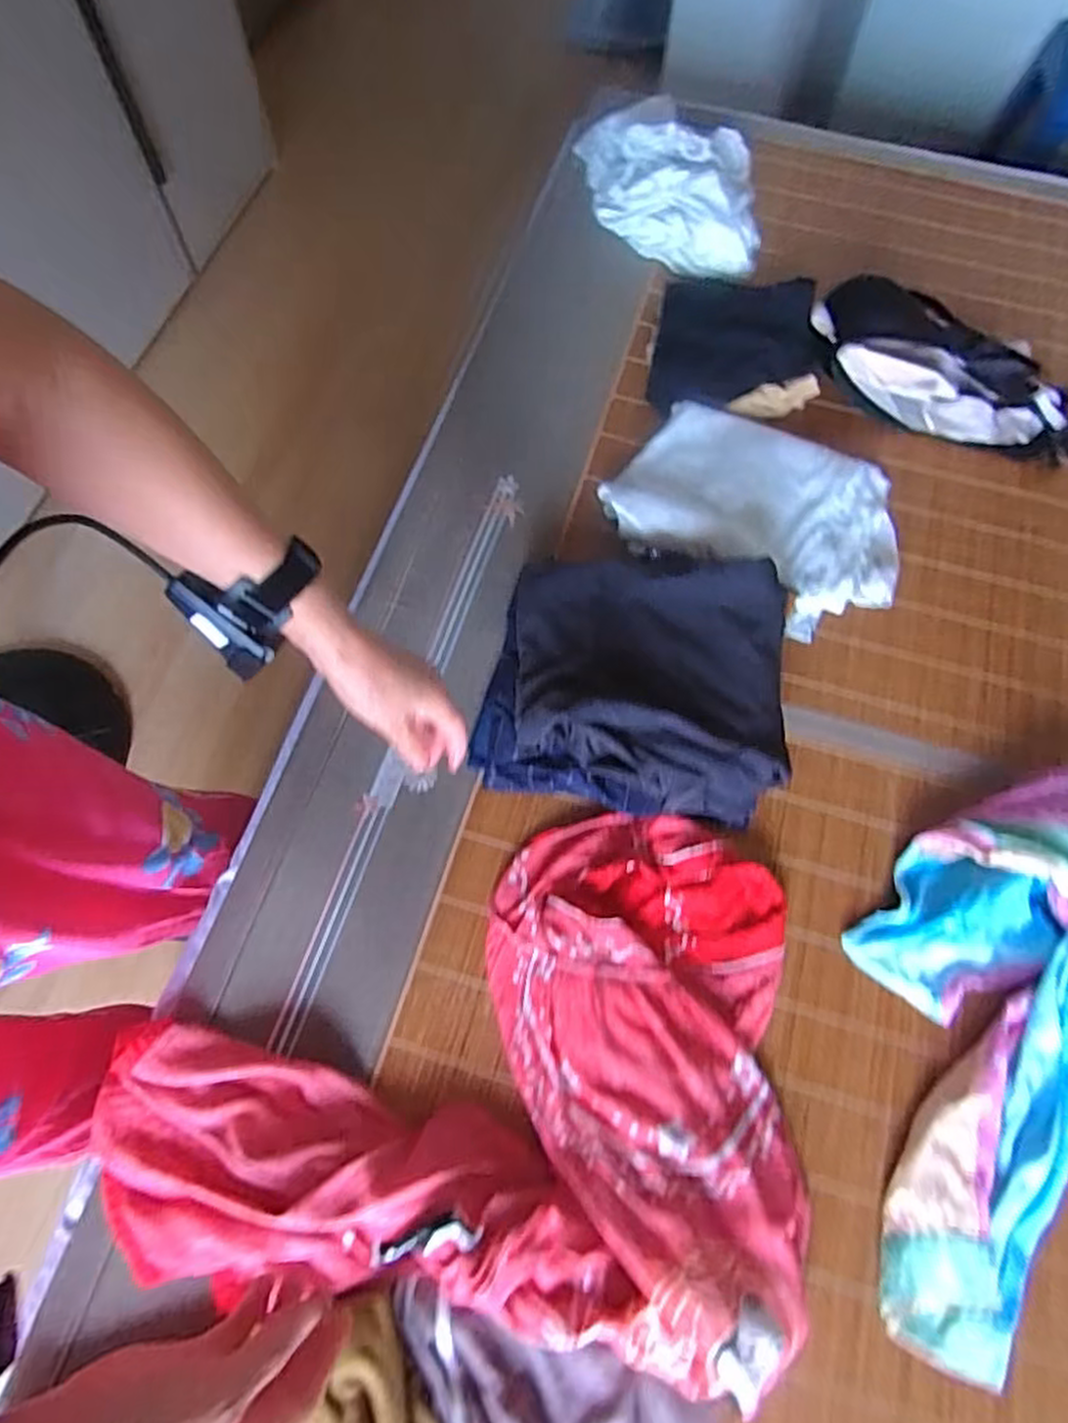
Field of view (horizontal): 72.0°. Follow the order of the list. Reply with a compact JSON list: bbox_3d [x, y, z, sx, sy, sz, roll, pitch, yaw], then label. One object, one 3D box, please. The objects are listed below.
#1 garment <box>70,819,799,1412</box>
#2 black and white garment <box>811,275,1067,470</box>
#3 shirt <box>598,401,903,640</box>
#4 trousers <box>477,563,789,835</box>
[{"bbox_3d":[-0.052,0.251,0.564,0.501,0.054,0.365,7,68,0],"label":"garment"},{"bbox_3d":[0.481,-0.388,0.833,0.334,0.075,0.156,12,68,2],"label":"black and white garment"},{"bbox_3d":[0.236,-0.209,0.768,0.295,0.043,0.214,25,69,7],"label":"shirt"},{"bbox_3d":[0.089,-0.031,0.664,0.246,0.091,0.231,13,68,3],"label":"trousers"}]

